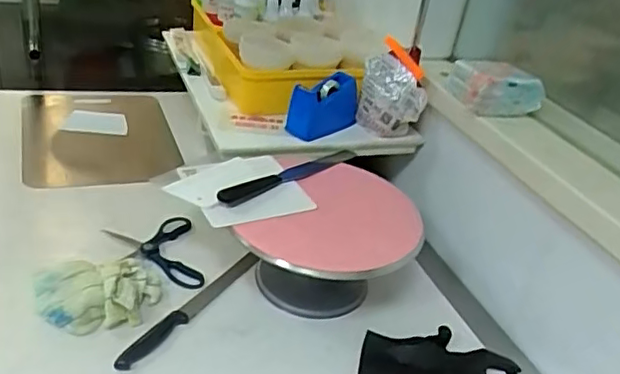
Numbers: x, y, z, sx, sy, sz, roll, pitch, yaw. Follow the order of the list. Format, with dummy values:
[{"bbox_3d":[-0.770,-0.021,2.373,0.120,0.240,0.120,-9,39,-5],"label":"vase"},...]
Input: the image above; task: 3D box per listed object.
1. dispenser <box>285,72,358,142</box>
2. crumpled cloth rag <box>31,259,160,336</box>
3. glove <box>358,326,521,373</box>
[{"bbox_3d":[0.027,-0.146,1.078,0.057,0.092,0.137,30,36,30],"label":"dispenser"},{"bbox_3d":[-0.294,0.149,0.844,0.165,0.043,0.117,-8,35,-27],"label":"crumpled cloth rag"},{"bbox_3d":[0.182,0.261,0.839,0.244,0.029,0.118,4,31,-6],"label":"glove"}]

